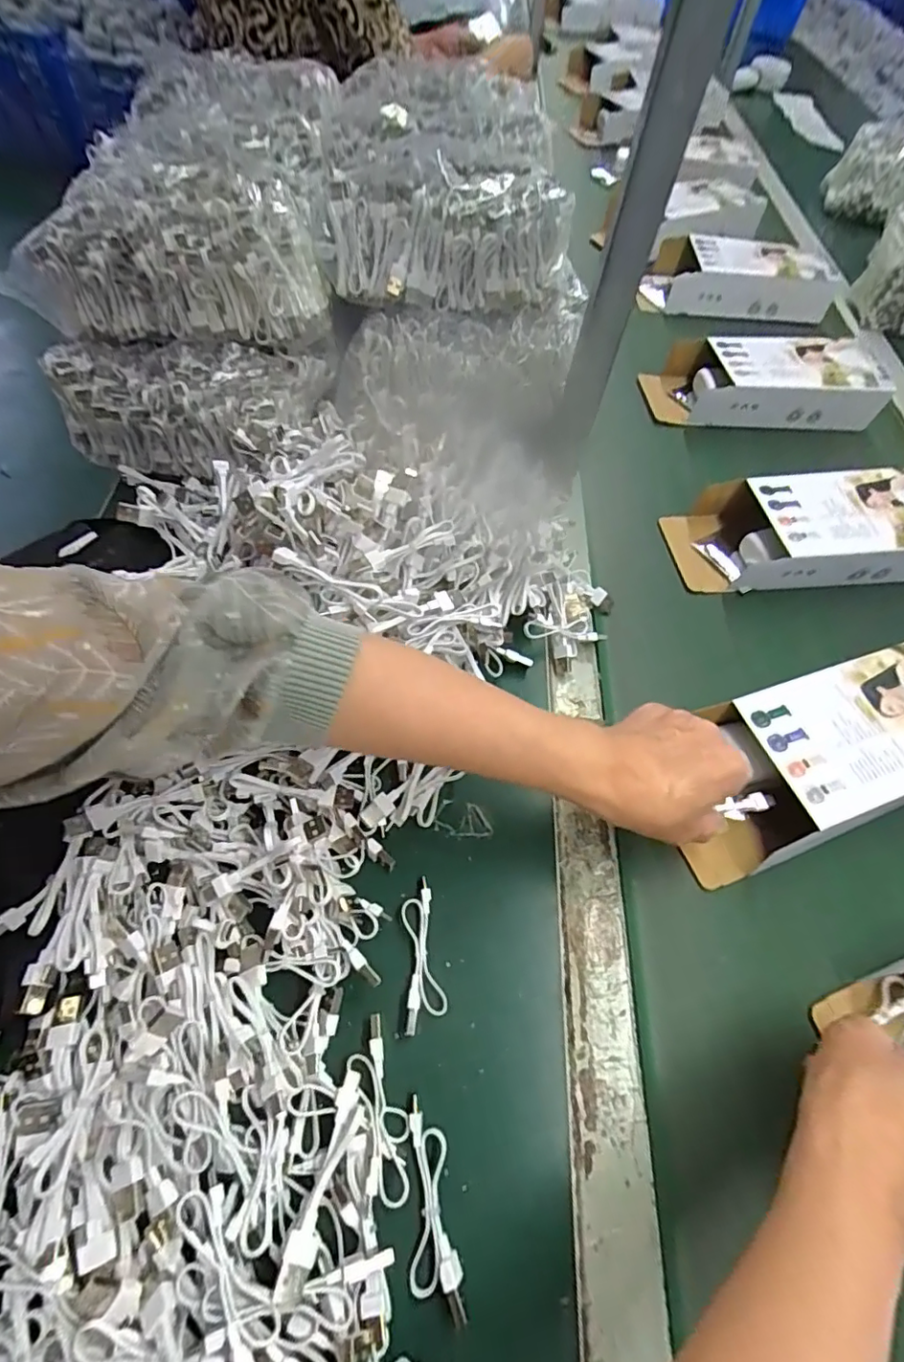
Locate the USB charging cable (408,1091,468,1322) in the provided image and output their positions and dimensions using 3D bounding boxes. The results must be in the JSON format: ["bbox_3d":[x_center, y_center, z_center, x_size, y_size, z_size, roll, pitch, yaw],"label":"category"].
[{"bbox_3d":[-0.010,0.252,0.270,0.023,0.014,0.081,-4,62,-7],"label":"USB charging cable"}]

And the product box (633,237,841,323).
[{"bbox_3d":[0.391,-0.553,0.768,0.256,0.055,0.110,7,62,-1],"label":"product box"}]

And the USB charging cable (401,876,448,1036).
[{"bbox_3d":[-0.017,0.159,0.326,0.023,0.014,0.079,-2,62,-6],"label":"USB charging cable"}]

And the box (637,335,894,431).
[{"bbox_3d":[0.357,-0.344,0.636,0.239,0.044,0.106,-2,62,-6],"label":"box"}]

